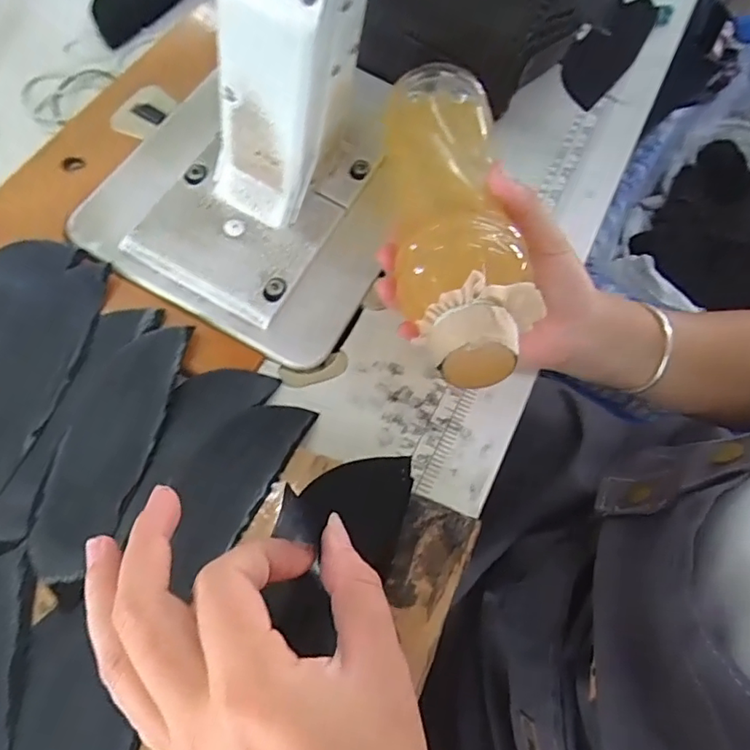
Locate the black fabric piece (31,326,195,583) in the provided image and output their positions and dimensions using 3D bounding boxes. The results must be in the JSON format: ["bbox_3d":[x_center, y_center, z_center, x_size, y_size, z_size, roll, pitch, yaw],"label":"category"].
[{"bbox_3d":[-0.141,0.034,0.299,0.044,0.009,0.139,13,63,3],"label":"black fabric piece"}]

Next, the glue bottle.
[{"bbox_3d":[0.043,-0.095,0.317,0.061,0.071,0.217,-1,53,-4],"label":"glue bottle"}]

